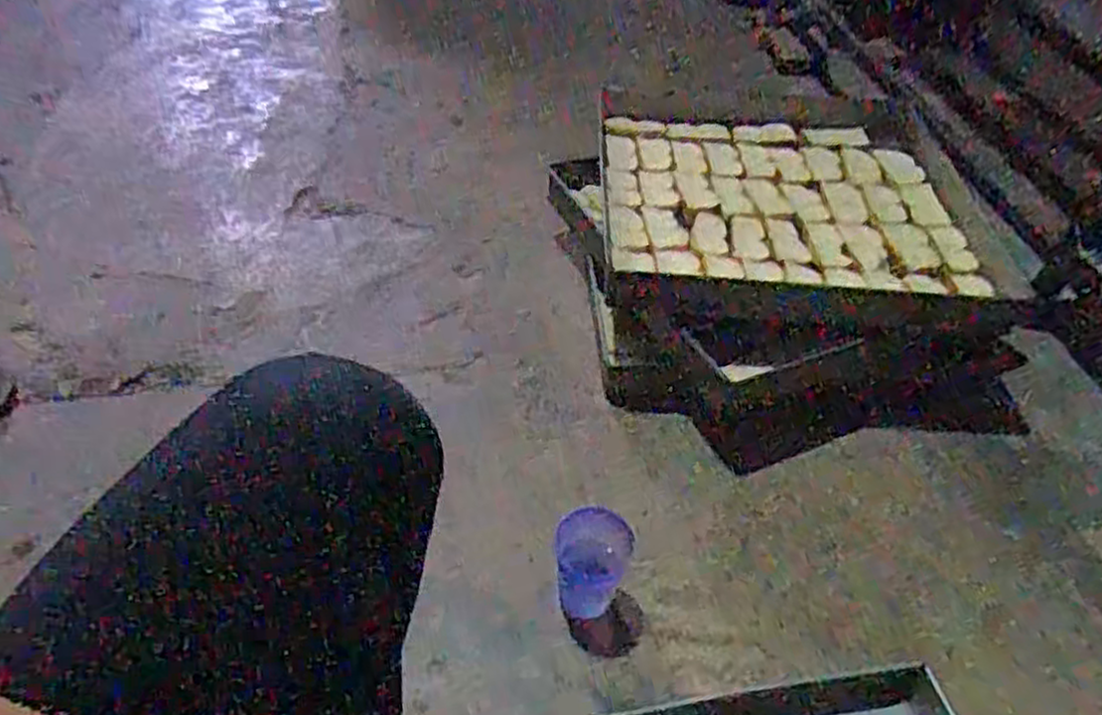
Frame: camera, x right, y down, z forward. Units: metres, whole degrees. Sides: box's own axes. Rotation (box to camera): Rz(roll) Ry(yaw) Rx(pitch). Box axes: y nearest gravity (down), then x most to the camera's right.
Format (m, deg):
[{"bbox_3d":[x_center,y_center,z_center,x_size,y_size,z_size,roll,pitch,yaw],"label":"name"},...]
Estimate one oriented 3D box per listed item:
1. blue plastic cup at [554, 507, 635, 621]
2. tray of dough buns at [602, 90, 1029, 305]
[{"bbox_3d":[0.041,0.212,0.794,0.076,0.085,0.080,2,47,-2],"label":"blue plastic cup"},{"bbox_3d":[0.319,-0.217,1.095,0.498,0.065,0.411,4,48,-1],"label":"tray of dough buns"}]

